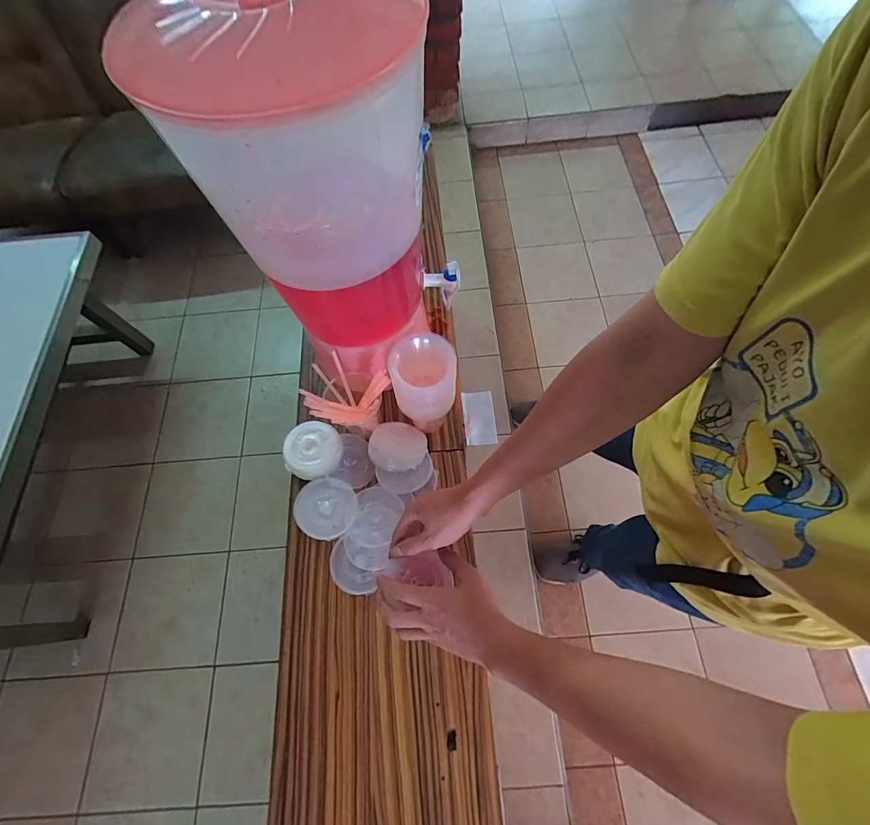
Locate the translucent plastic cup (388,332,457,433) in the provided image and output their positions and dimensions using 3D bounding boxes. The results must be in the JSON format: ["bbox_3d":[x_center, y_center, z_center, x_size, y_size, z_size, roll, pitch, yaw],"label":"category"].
[{"bbox_3d":[-0.014,-0.048,0.575,0.083,0.107,0.084,-1,66,3],"label":"translucent plastic cup"}]

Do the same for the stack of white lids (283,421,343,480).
[{"bbox_3d":[-0.200,0.061,0.670,0.094,0.024,0.088,3,67,2],"label":"stack of white lids"}]

